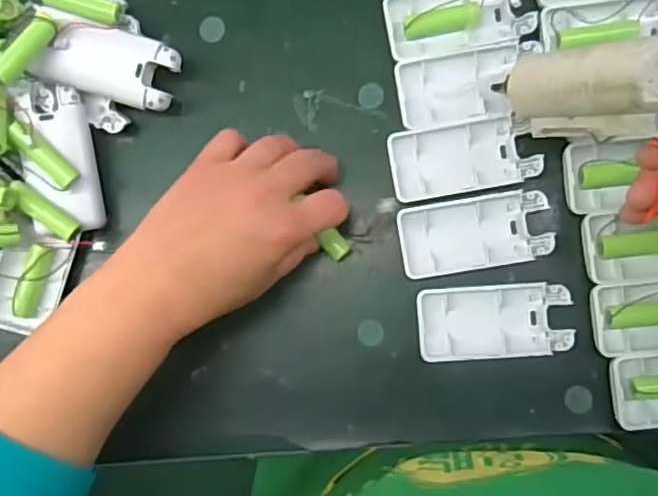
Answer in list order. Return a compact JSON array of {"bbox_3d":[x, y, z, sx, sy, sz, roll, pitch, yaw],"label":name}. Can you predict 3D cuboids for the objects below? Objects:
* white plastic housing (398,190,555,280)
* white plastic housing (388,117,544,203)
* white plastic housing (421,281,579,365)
[{"bbox_3d":[0.093,-0.009,0.407,0.092,0.010,0.045,-9,88,2],"label":"white plastic housing"},{"bbox_3d":[0.086,-0.058,0.411,0.091,0.010,0.044,-10,88,2],"label":"white plastic housing"},{"bbox_3d":[0.104,0.047,0.404,0.092,0.013,0.045,-3,88,3],"label":"white plastic housing"}]

